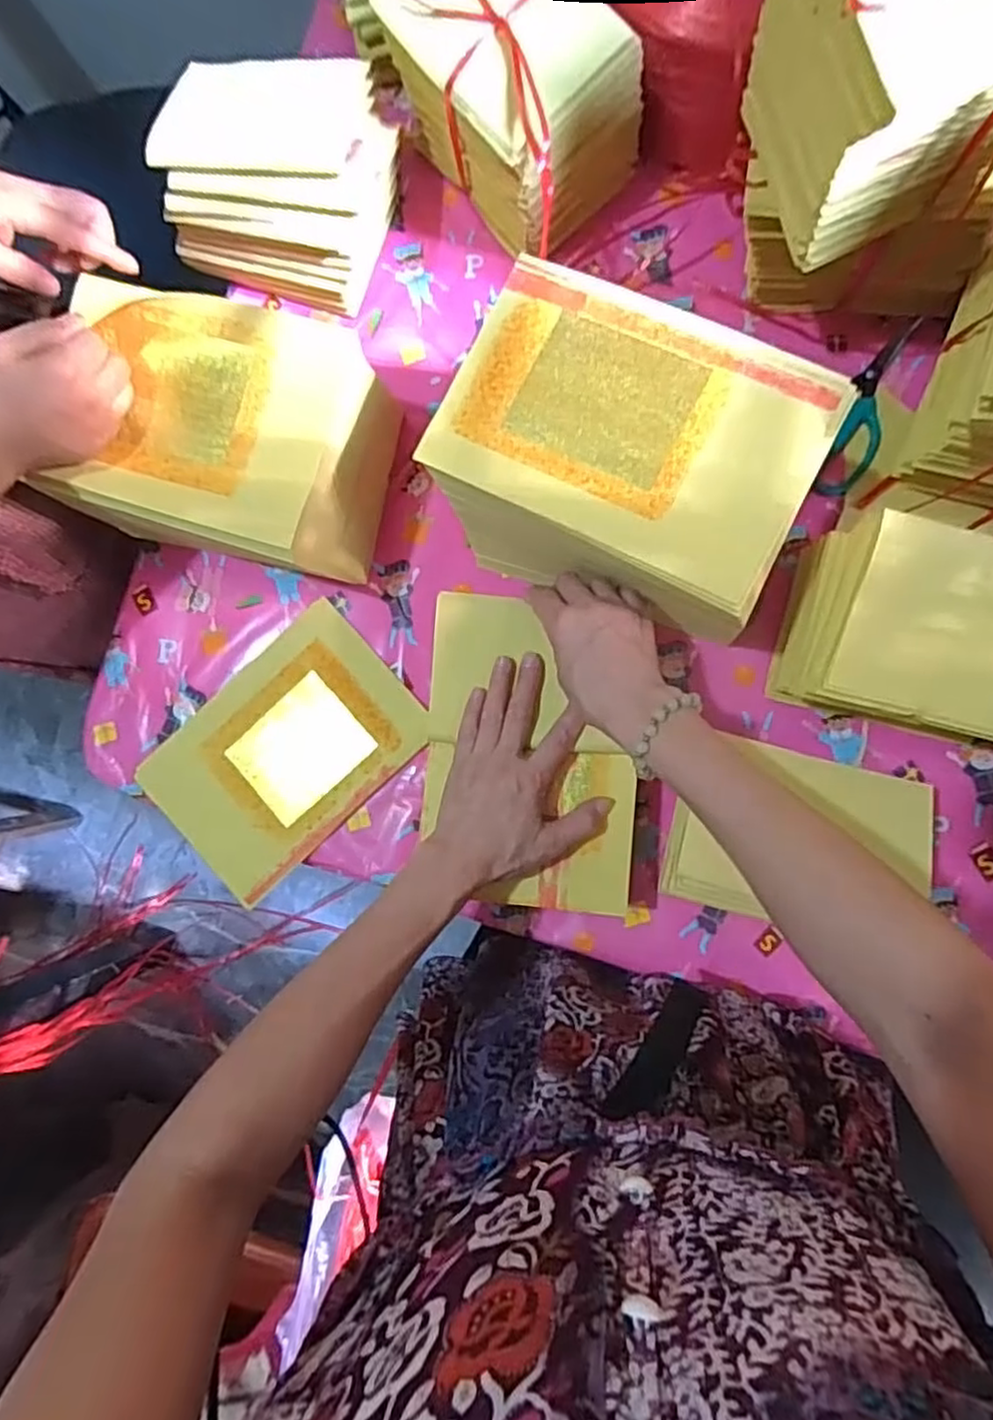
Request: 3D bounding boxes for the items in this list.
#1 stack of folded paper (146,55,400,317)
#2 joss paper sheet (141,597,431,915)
[{"bbox_3d":[-0.178,-0.446,0.605,0.171,0.118,0.143,13,84,5],"label":"stack of folded paper"},{"bbox_3d":[-0.188,0.036,0.626,0.233,0.008,0.157,-44,83,1],"label":"joss paper sheet"}]

